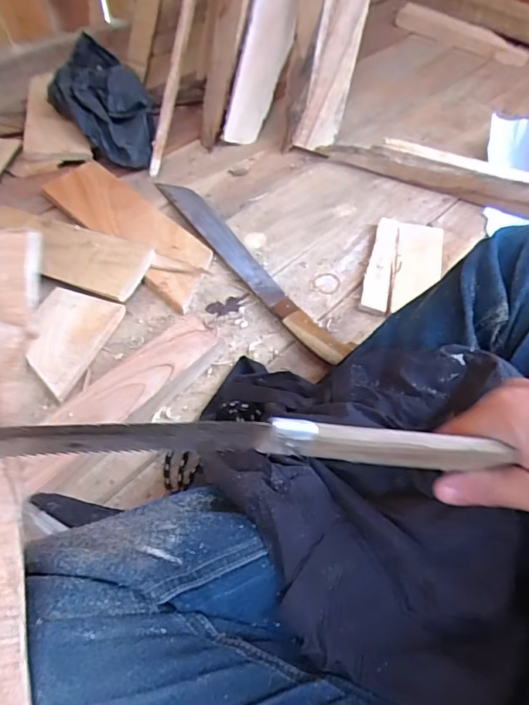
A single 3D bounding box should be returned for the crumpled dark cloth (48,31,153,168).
[{"bbox_3d":[-0.262,-0.397,0.782,0.140,0.071,0.251,-14,56,-14],"label":"crumpled dark cloth"}]

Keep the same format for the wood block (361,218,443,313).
[{"bbox_3d":[0.193,-0.119,0.677,0.096,0.018,0.177,15,54,6],"label":"wood block"}]

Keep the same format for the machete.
[{"bbox_3d":[-0.028,-0.127,0.663,0.048,0.026,0.402,-29,61,-23],"label":"machete"}]

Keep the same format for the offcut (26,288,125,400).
[{"bbox_3d":[-0.234,-0.015,0.571,0.094,0.017,0.133,16,54,8],"label":"offcut"}]

